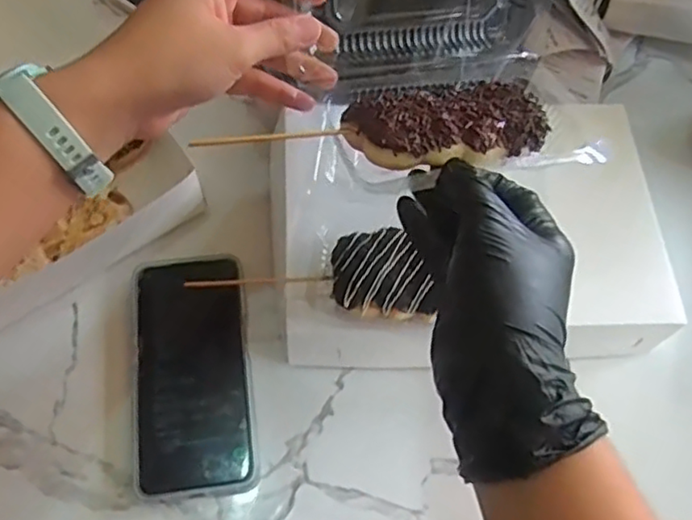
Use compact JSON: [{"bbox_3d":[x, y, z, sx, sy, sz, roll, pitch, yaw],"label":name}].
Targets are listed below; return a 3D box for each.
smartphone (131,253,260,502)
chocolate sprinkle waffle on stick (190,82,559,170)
[{"bbox_3d":[-0.108,0.075,0.445,0.079,0.009,0.166,-6,69,-5],"label":"smartphone"},{"bbox_3d":[0.020,-0.072,0.339,0.176,0.018,0.050,-6,64,-9],"label":"chocolate sprinkle waffle on stick"}]

